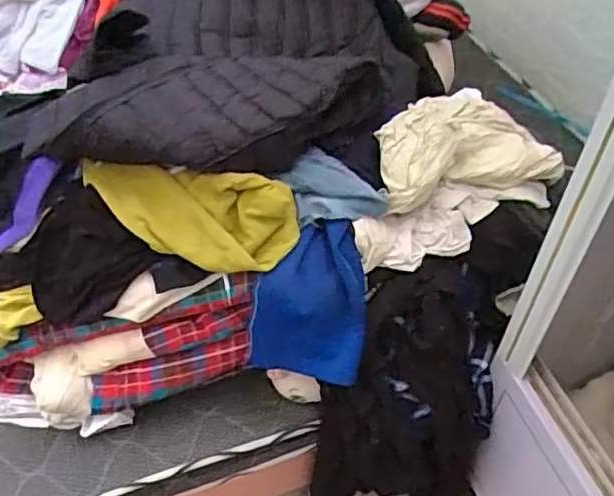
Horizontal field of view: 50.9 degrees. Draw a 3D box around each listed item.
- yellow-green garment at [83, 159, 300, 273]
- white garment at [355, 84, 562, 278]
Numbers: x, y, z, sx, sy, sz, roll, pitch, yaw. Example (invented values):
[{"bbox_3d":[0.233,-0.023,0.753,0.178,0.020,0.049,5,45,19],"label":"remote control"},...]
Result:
[{"bbox_3d":[-0.175,-0.044,0.980,0.320,0.107,0.109,2,48,3],"label":"yellow-green garment"},{"bbox_3d":[0.257,-0.139,1.107,0.238,0.138,0.480,29,55,24],"label":"white garment"}]

